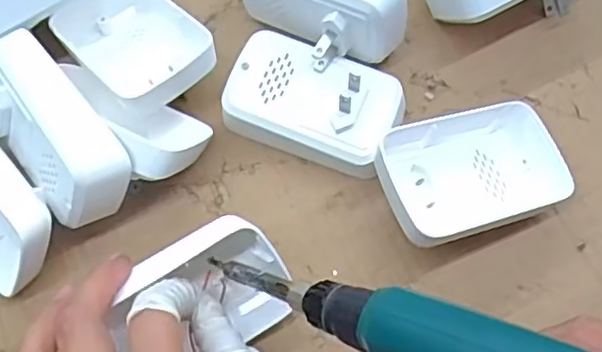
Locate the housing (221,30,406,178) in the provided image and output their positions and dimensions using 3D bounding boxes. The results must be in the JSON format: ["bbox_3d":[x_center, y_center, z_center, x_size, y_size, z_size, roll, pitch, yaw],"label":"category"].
[{"bbox_3d":[0.006,-0.039,0.352,0.090,0.033,0.059,20,73,8],"label":"housing"}]

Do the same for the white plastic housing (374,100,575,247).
[{"bbox_3d":[0.086,-0.001,0.335,0.089,0.032,0.058,-18,72,-5],"label":"white plastic housing"}]

